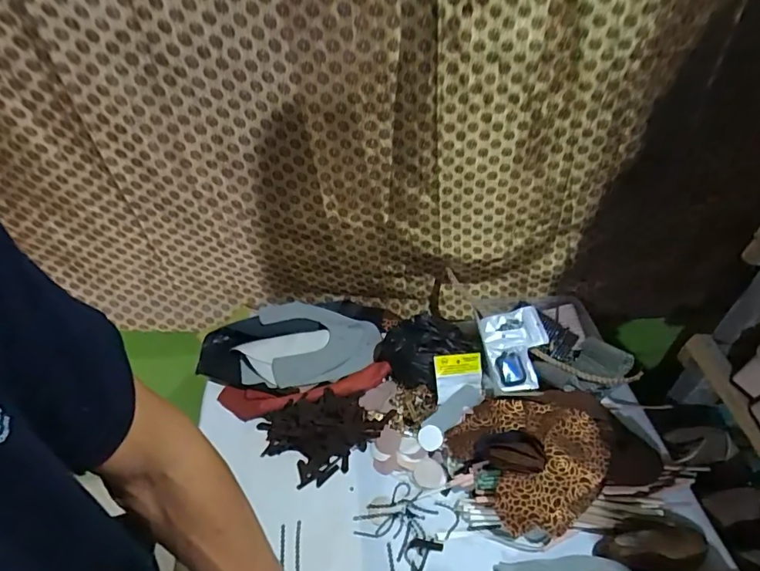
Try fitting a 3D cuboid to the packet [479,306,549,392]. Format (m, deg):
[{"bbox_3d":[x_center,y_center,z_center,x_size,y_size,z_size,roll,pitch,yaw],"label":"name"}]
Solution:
[{"bbox_3d":[0.224,0.102,0.750,0.101,0.012,0.129,-14,64,-4],"label":"packet"}]

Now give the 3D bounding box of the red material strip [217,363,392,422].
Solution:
[{"bbox_3d":[-0.114,0.165,0.718,0.261,0.036,0.061,-4,42,-8],"label":"red material strip"}]

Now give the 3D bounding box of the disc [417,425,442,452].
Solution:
[{"bbox_3d":[0.072,0.220,0.668,0.036,0.004,0.035,-4,67,10],"label":"disc"}]

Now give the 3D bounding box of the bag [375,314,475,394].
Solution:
[{"bbox_3d":[0.069,0.103,0.740,0.148,0.054,0.113,3,42,0],"label":"bag"}]

